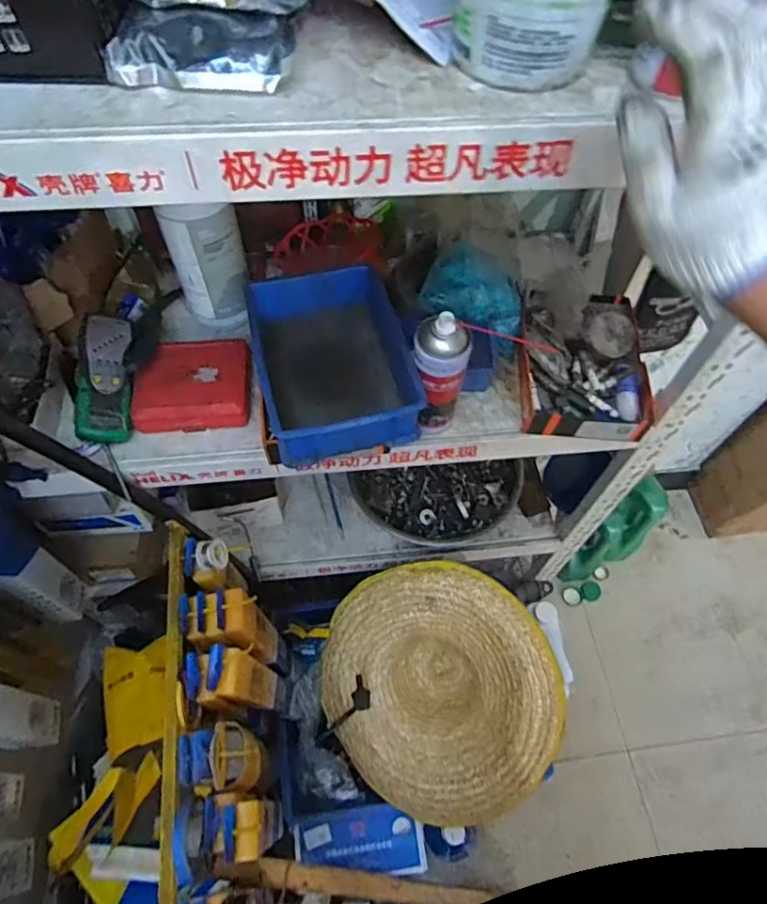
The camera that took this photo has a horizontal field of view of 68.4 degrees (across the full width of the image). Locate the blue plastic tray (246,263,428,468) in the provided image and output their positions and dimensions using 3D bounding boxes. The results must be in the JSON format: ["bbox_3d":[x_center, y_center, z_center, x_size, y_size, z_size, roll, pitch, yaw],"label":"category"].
[{"bbox_3d":[-0.066,-0.116,0.706,0.172,0.084,0.247,-12,60,-10],"label":"blue plastic tray"}]

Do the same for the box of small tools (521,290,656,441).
[{"bbox_3d":[0.274,-0.128,0.779,0.166,0.067,0.221,5,59,1],"label":"box of small tools"}]

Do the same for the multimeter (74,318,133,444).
[{"bbox_3d":[-0.356,-0.096,0.724,0.064,0.036,0.173,-5,73,-6],"label":"multimeter"}]

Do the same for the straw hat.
[{"bbox_3d":[0.104,0.449,1.096,0.470,0.148,0.470,-1,88,20],"label":"straw hat"}]

